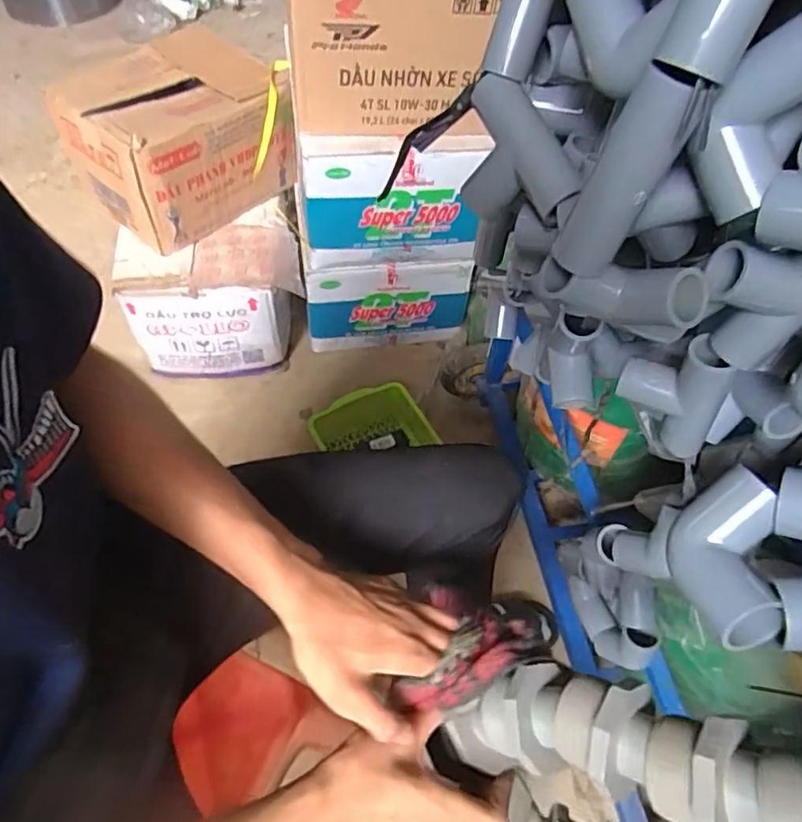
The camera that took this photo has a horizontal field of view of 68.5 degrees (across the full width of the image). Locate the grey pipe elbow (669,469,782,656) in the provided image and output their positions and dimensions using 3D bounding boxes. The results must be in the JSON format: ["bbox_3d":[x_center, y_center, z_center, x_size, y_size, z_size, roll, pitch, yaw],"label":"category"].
[{"bbox_3d":[0.199,0.090,0.362,0.058,0.042,0.098,-10,69,36],"label":"grey pipe elbow"}]

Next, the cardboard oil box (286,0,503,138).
[{"bbox_3d":[-0.006,-0.706,1.009,0.362,0.255,0.394,-2,56,-4],"label":"cardboard oil box"}]

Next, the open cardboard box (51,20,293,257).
[{"bbox_3d":[-0.430,-0.533,1.164,0.283,0.245,0.369,40,63,22],"label":"open cardboard box"}]

